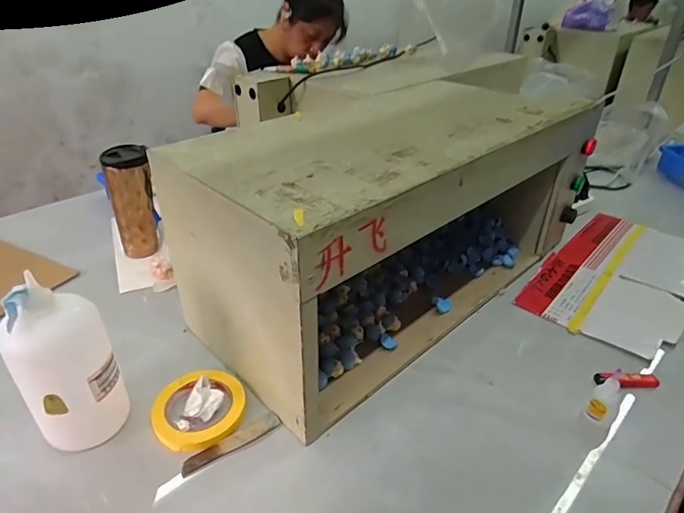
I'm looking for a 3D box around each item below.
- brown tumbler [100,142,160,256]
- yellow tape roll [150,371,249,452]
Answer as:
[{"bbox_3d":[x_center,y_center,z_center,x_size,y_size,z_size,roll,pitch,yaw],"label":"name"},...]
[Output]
[{"bbox_3d":[-0.368,-0.092,0.817,0.076,0.185,0.079,-12,37,-17],"label":"brown tumbler"},{"bbox_3d":[-0.174,0.186,0.563,0.108,0.011,0.102,1,33,-1],"label":"yellow tape roll"}]

